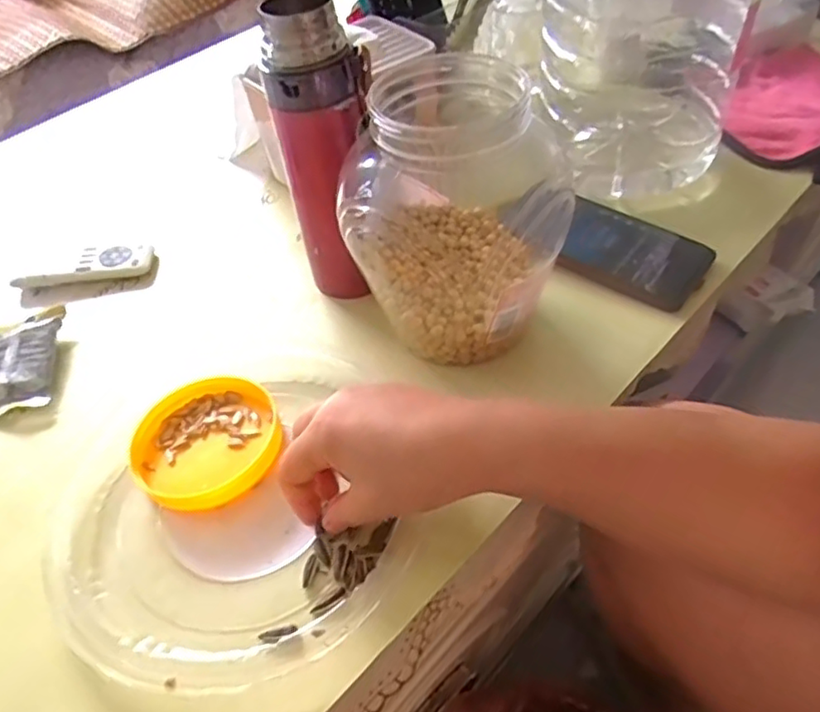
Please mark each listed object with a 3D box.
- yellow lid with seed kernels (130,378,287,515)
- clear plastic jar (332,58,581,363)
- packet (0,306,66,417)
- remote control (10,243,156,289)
[{"bbox_3d":[-0.135,0.057,0.429,0.097,0.014,0.088,-38,55,-24],"label":"yellow lid with seed kernels"},{"bbox_3d":[0.026,-0.095,0.432,0.121,0.175,0.119,-3,48,4],"label":"clear plastic jar"},{"bbox_3d":[-0.316,0.006,0.504,0.070,0.018,0.101,-12,48,-4],"label":"packet"},{"bbox_3d":[-0.294,-0.083,0.577,0.116,0.012,0.045,-5,48,2],"label":"remote control"}]

